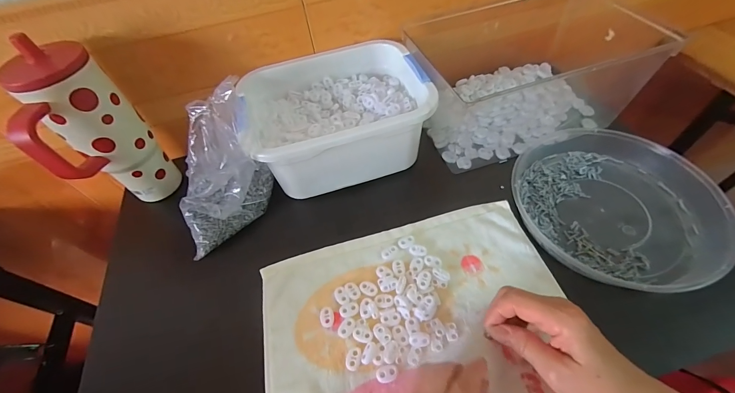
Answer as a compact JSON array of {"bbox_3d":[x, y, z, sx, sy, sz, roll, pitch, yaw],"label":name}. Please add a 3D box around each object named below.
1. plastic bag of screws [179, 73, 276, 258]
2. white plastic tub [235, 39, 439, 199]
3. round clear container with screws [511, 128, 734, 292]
[{"bbox_3d":[-0.194,-0.031,0.409,0.157,0.141,0.102,-37,60,-19],"label":"plastic bag of screws"},{"bbox_3d":[-0.044,-0.116,0.465,0.243,0.110,0.186,-15,55,-6],"label":"white plastic tub"},{"bbox_3d":[0.310,0.004,0.404,0.217,0.040,0.230,-3,54,4],"label":"round clear container with screws"}]

